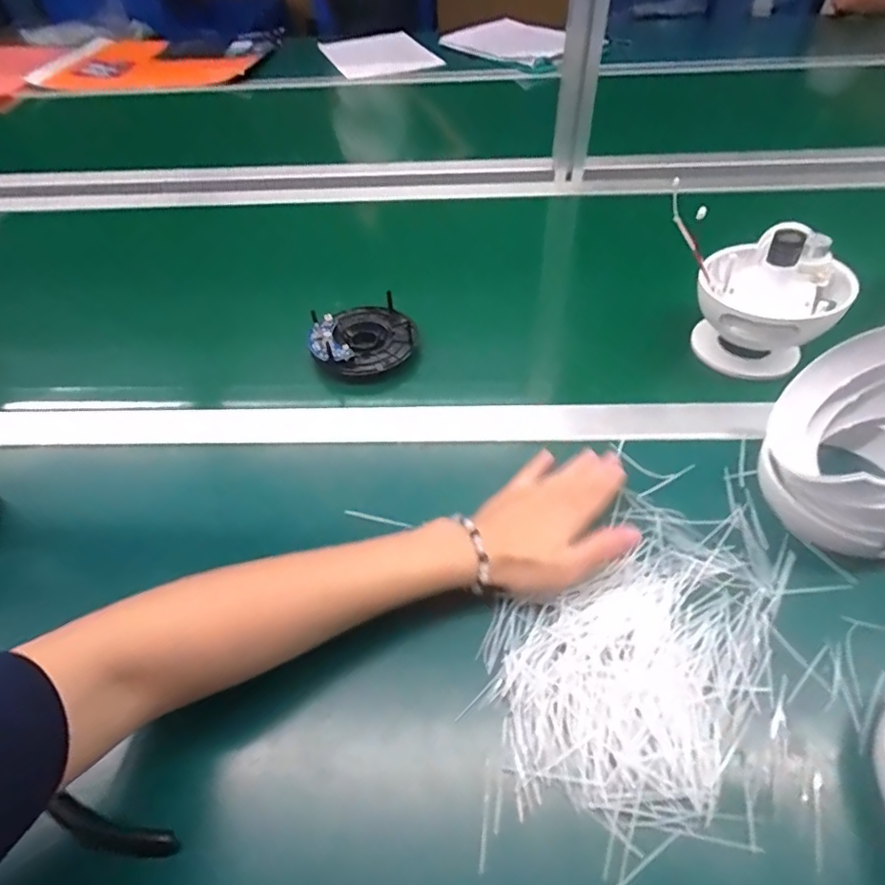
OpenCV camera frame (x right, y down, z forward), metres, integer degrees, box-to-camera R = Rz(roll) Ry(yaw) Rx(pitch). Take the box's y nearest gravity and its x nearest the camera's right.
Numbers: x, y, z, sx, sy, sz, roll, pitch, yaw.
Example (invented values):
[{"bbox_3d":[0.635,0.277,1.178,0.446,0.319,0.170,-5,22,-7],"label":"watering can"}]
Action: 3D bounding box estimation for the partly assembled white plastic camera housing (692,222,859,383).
[{"bbox_3d":[0.288,-0.122,0.490,0.114,0.128,0.102,25,54,25],"label":"partly assembled white plastic camera housing"}]

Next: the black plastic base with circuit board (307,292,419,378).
[{"bbox_3d":[-0.077,-0.096,0.536,0.098,0.046,0.091,-20,49,-13],"label":"black plastic base with circuit board"}]

